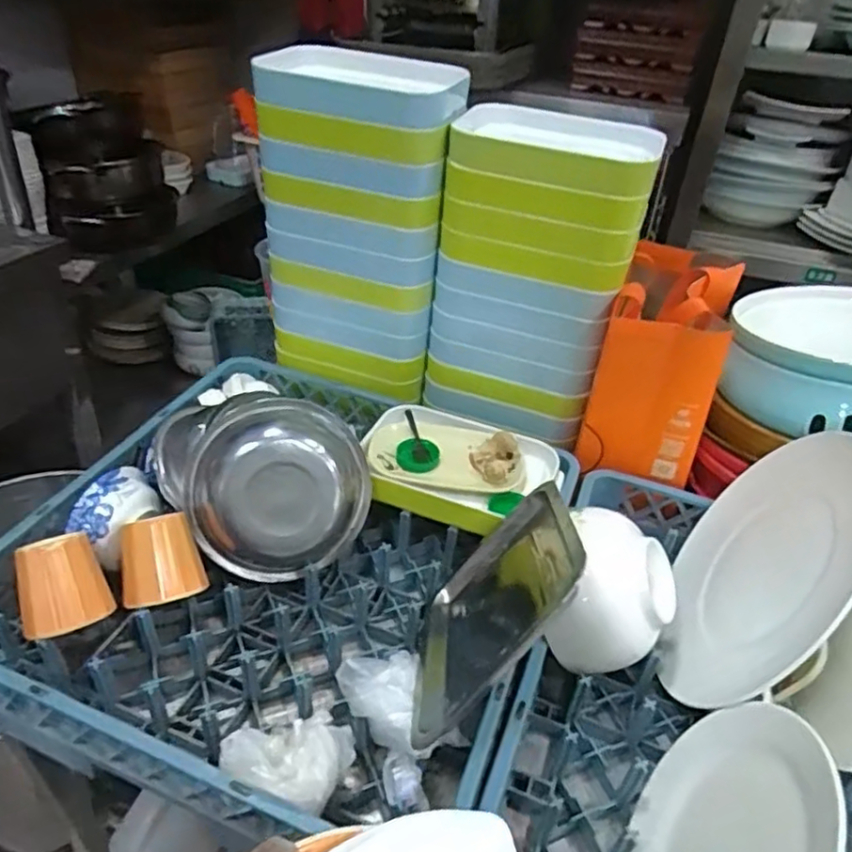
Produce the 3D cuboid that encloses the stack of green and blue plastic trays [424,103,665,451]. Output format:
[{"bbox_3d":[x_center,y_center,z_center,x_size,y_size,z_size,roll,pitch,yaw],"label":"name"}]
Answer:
[{"bbox_3d":[0.130,-0.177,0.805,0.213,0.349,0.141,20,39,16],"label":"stack of green and blue plastic trays"}]

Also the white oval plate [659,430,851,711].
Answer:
[{"bbox_3d":[0.305,0.122,0.593,0.018,0.248,0.265,33,43,1],"label":"white oval plate"}]

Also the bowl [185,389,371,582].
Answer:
[{"bbox_3d":[-0.156,0.058,0.677,0.183,0.197,0.094,-29,2,-7],"label":"bowl"}]

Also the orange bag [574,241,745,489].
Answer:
[{"bbox_3d":[0.282,-0.077,0.808,0.136,0.201,0.216,17,38,12],"label":"orange bag"}]

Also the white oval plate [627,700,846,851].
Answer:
[{"bbox_3d":[0.201,0.284,0.446,0.015,0.189,0.191,36,42,0],"label":"white oval plate"}]

